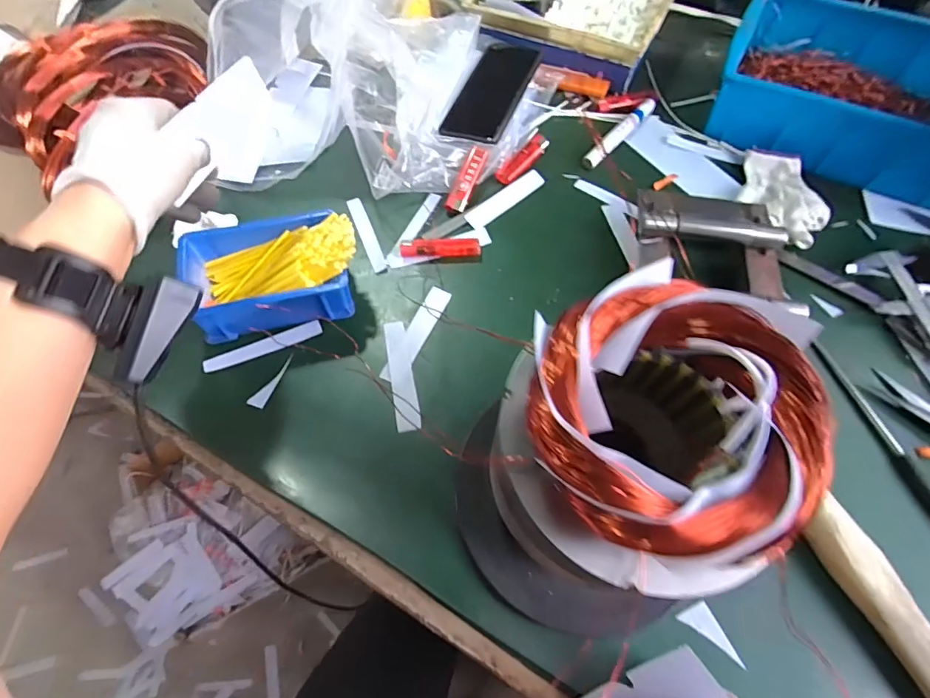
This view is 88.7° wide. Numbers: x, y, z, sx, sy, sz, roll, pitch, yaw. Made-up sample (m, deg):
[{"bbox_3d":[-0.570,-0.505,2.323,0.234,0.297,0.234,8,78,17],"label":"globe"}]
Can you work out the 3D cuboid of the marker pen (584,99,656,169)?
[{"bbox_3d":[0.188,-0.262,0.576,0.019,0.015,0.147,37,68,18],"label":"marker pen"}]

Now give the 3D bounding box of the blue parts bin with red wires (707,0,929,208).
[{"bbox_3d":[0.435,-0.291,0.543,0.264,0.089,0.191,23,65,12],"label":"blue parts bin with red wires"}]

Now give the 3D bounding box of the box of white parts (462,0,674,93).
[{"bbox_3d":[0.143,-0.456,0.629,0.237,0.064,0.191,24,65,12],"label":"box of white parts"}]

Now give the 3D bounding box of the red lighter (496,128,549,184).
[{"bbox_3d":[0.071,-0.226,0.561,0.027,0.010,0.097,29,66,15],"label":"red lighter"}]

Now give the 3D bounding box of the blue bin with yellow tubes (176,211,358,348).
[{"bbox_3d":[-0.181,-0.077,0.449,0.159,0.066,0.110,-15,63,-8],"label":"blue bin with yellow tubes"}]

